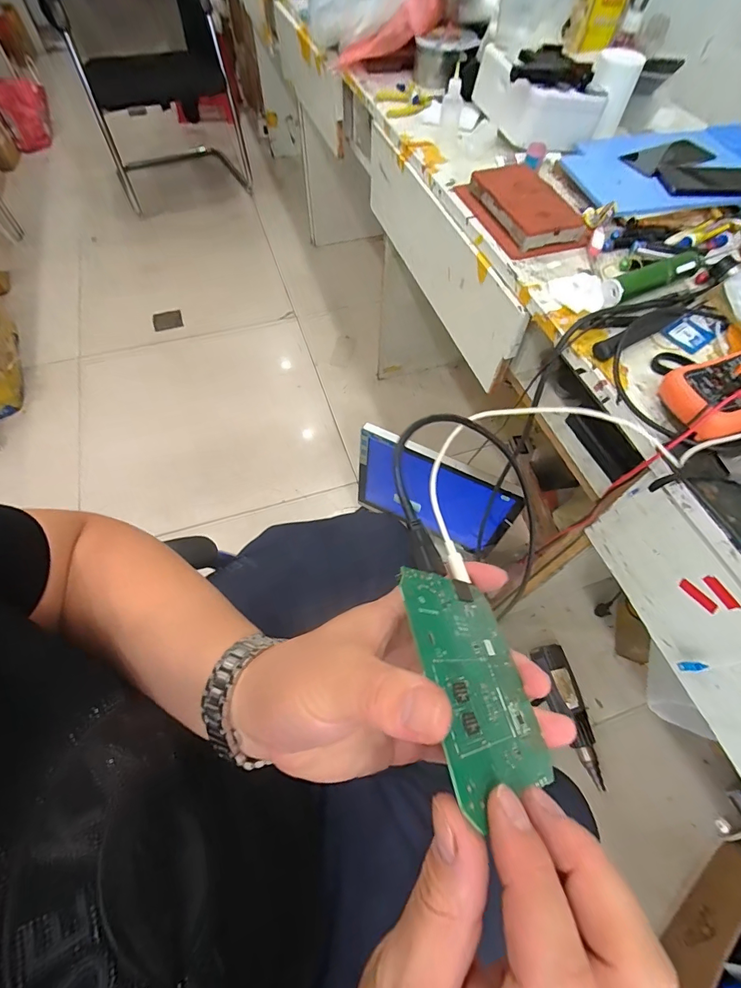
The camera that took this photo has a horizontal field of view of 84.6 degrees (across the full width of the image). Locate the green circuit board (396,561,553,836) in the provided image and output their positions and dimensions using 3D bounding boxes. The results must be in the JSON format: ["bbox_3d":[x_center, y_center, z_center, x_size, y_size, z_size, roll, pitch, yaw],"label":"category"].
[{"bbox_3d":[0.051,0.085,0.193,0.004,0.092,0.094,-33,54,27],"label":"green circuit board"}]

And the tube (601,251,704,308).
[{"bbox_3d":[0.374,-0.284,0.529,0.175,0.027,0.030,-22,64,-13],"label":"tube"}]

